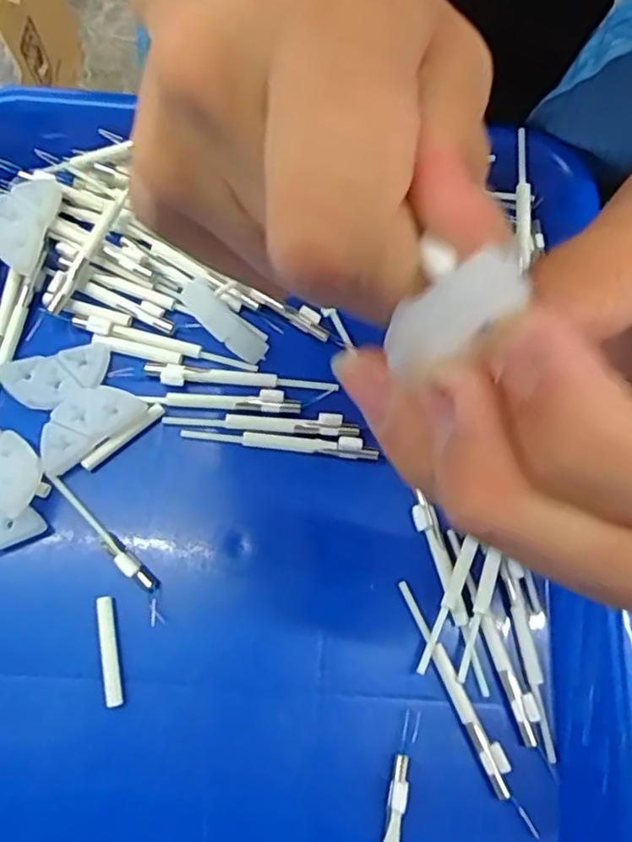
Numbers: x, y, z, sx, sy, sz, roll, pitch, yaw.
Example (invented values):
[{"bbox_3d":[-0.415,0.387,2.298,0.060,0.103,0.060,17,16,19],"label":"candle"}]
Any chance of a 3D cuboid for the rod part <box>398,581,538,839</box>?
[{"bbox_3d":[0.046,0.088,0.209,0.007,0.007,0.078,-23,74,-10],"label":"rod part"}]

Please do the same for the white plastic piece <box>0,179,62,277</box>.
[{"bbox_3d":[-0.108,-0.074,0.243,0.017,0.010,0.039,8,72,0],"label":"white plastic piece"}]

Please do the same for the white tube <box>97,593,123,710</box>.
[{"bbox_3d":[-0.066,0.073,0.209,0.005,0.004,0.033,-10,73,-6],"label":"white tube"}]

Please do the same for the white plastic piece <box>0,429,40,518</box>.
[{"bbox_3d":[-0.107,0.012,0.220,0.039,0.008,0.018,44,75,11],"label":"white plastic piece"}]

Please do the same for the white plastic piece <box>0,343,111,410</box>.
[{"bbox_3d":[-0.093,-0.015,0.235,0.039,0.004,0.020,-12,73,-6],"label":"white plastic piece"}]

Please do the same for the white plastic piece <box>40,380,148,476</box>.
[{"bbox_3d":[-0.082,-0.002,0.229,0.038,0.004,0.026,-39,78,-14],"label":"white plastic piece"}]

